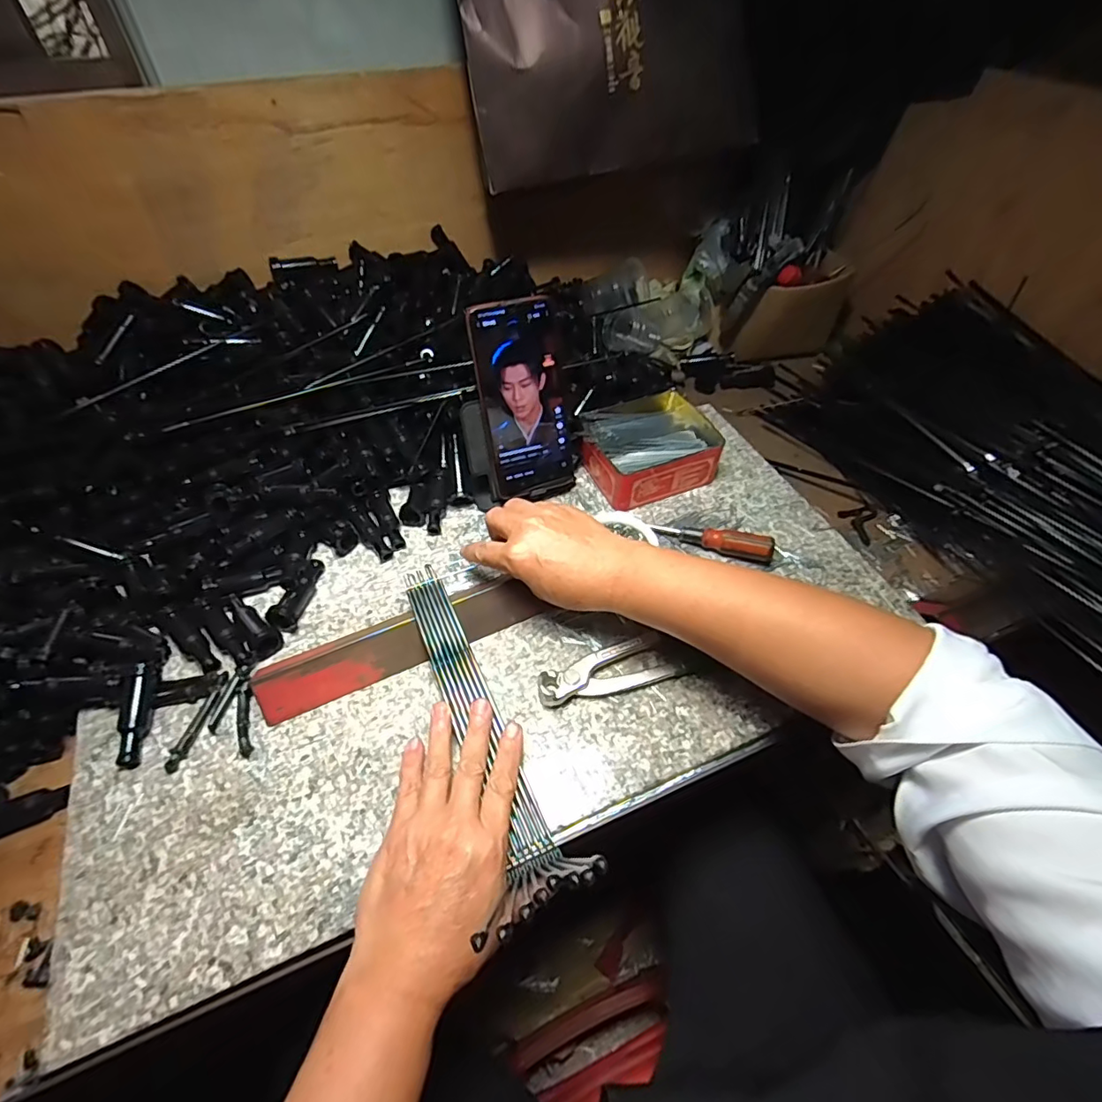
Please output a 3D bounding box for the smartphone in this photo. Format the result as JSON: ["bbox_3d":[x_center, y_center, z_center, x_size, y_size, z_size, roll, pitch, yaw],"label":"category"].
[{"bbox_3d":[-0.023,-0.133,0.483,0.076,0.162,0.008,-15,28,-12],"label":"smartphone"}]

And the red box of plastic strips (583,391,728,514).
[{"bbox_3d":[0.097,-0.105,0.552,0.126,0.050,0.110,-24,55,-19],"label":"red box of plastic strips"}]

